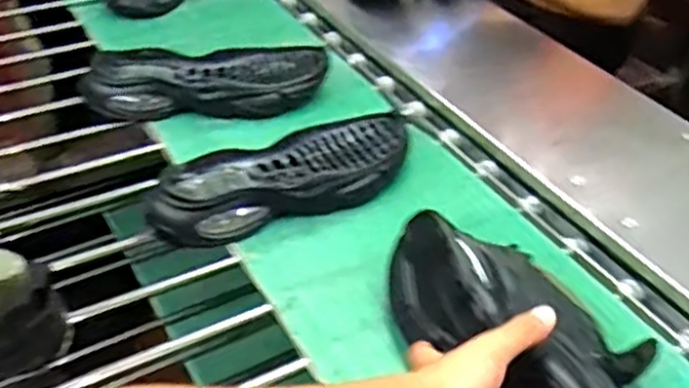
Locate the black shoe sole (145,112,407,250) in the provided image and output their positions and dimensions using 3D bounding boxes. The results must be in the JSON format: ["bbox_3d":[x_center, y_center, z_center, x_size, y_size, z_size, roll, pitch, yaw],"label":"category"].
[{"bbox_3d":[-0.058,-0.018,0.757,0.288,0.047,0.116,-23,44,-27],"label":"black shoe sole"}]

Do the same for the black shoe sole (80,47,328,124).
[{"bbox_3d":[-0.165,-0.141,0.881,0.285,0.058,0.109,-11,40,-14],"label":"black shoe sole"}]

